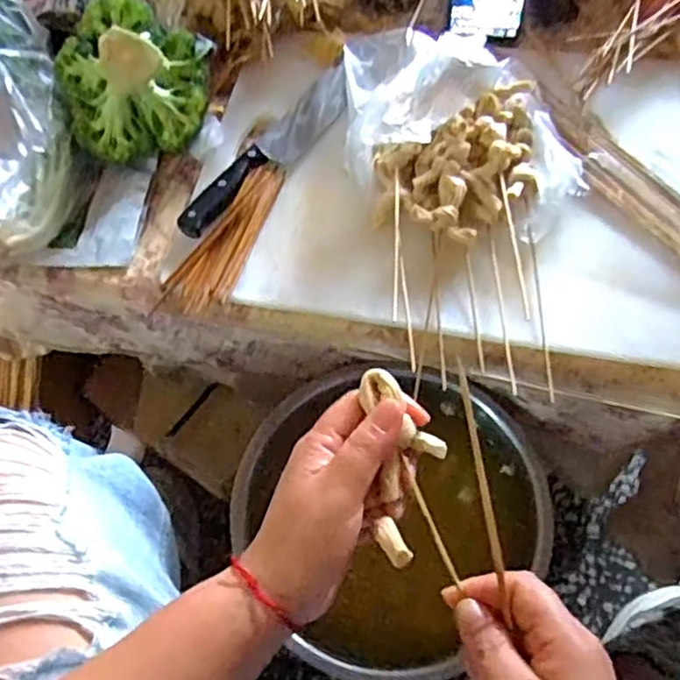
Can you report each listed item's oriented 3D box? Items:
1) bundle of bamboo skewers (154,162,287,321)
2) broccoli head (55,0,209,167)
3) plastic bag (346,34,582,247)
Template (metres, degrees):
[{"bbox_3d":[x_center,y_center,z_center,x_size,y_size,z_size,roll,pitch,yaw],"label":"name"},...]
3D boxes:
[{"bbox_3d":[-0.089,-0.087,0.583,0.050,0.015,0.160,26,68,16],"label":"bundle of bamboo skewers"},{"bbox_3d":[-0.181,-0.235,0.592,0.132,0.102,0.108,-25,64,-9],"label":"broccoli head"},{"bbox_3d":[0.101,-0.184,0.549,0.184,0.113,0.184,-3,63,3],"label":"plastic bag"}]

